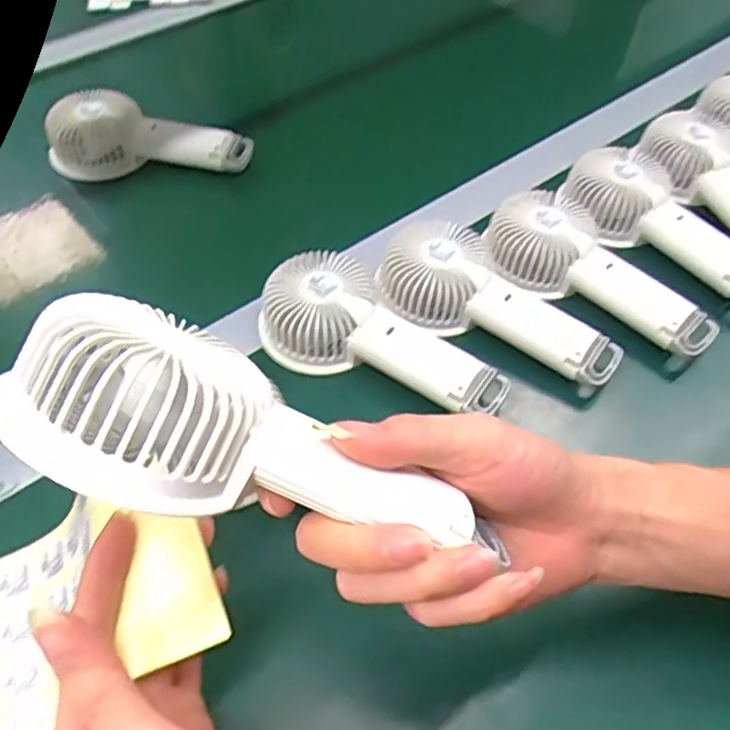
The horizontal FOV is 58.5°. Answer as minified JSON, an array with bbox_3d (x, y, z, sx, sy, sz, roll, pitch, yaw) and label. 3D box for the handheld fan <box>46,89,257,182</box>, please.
[{"bbox_3d":[-0.189,-0.193,0.570,0.176,0.043,0.068,11,55,6],"label":"handheld fan"}]

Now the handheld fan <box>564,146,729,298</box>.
[{"bbox_3d":[0.229,-0.107,0.501,0.066,0.038,0.173,-33,62,-23],"label":"handheld fan"}]

